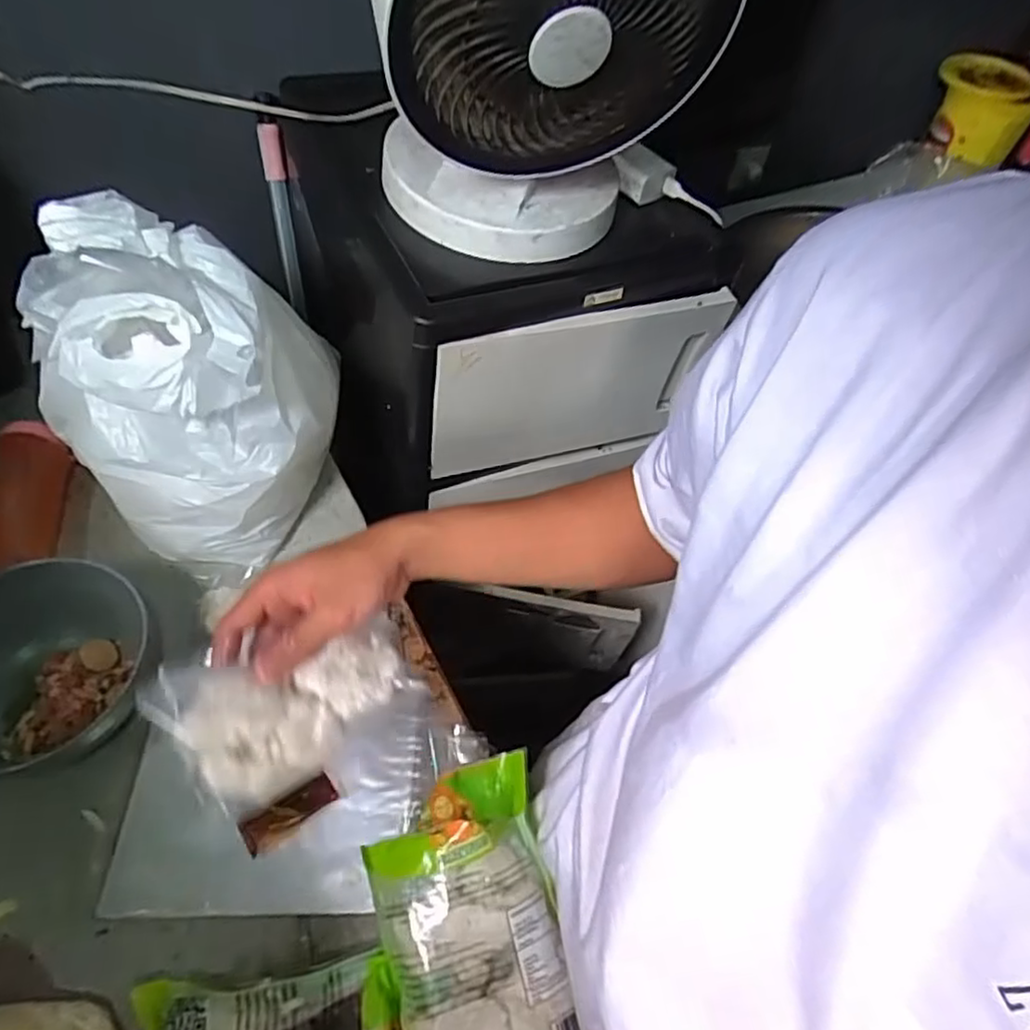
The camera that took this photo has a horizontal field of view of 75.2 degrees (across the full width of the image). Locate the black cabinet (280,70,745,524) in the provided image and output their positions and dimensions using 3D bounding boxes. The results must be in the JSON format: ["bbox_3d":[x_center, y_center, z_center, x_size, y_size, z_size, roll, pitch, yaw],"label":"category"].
[{"bbox_3d":[-0.016,-0.246,0.712,0.349,0.246,0.341,-16,58,-15],"label":"black cabinet"}]

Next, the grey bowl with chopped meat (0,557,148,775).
[{"bbox_3d":[-0.367,0.109,0.495,0.139,0.069,0.137,2,55,-3],"label":"grey bowl with chopped meat"}]

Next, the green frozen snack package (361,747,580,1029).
[{"bbox_3d":[-0.033,0.267,0.428,0.123,0.064,0.210,-6,56,-9],"label":"green frozen snack package"}]

